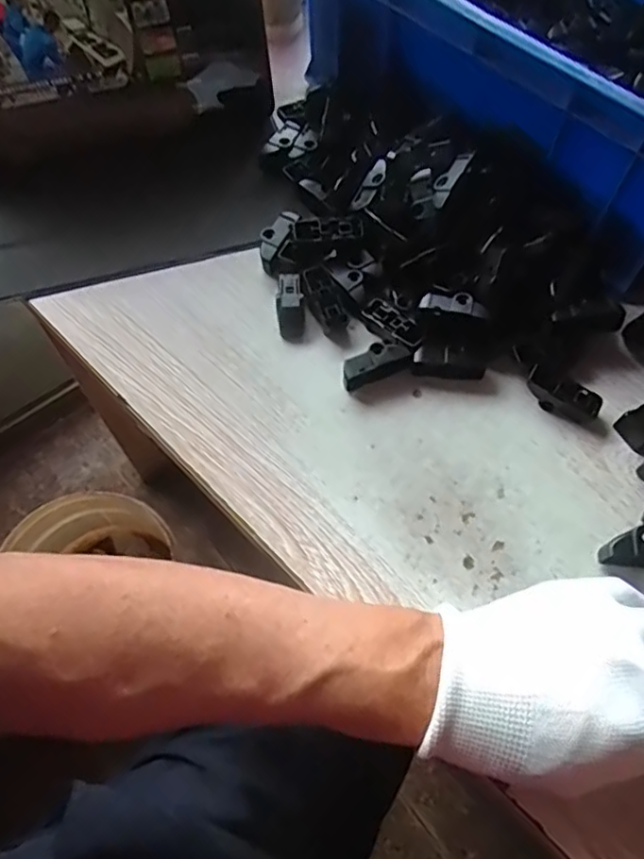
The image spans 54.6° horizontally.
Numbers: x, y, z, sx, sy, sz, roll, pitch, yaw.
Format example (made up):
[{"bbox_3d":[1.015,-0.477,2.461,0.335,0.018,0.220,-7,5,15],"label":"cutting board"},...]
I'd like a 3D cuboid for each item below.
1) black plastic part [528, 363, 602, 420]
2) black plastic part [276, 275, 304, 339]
[{"bbox_3d":[0.152,-0.021,0.394,0.047,0.019,0.020,26,67,11],"label":"black plastic part"},{"bbox_3d":[-0.022,-0.084,0.422,0.017,0.007,0.046,-2,83,-2],"label":"black plastic part"}]

